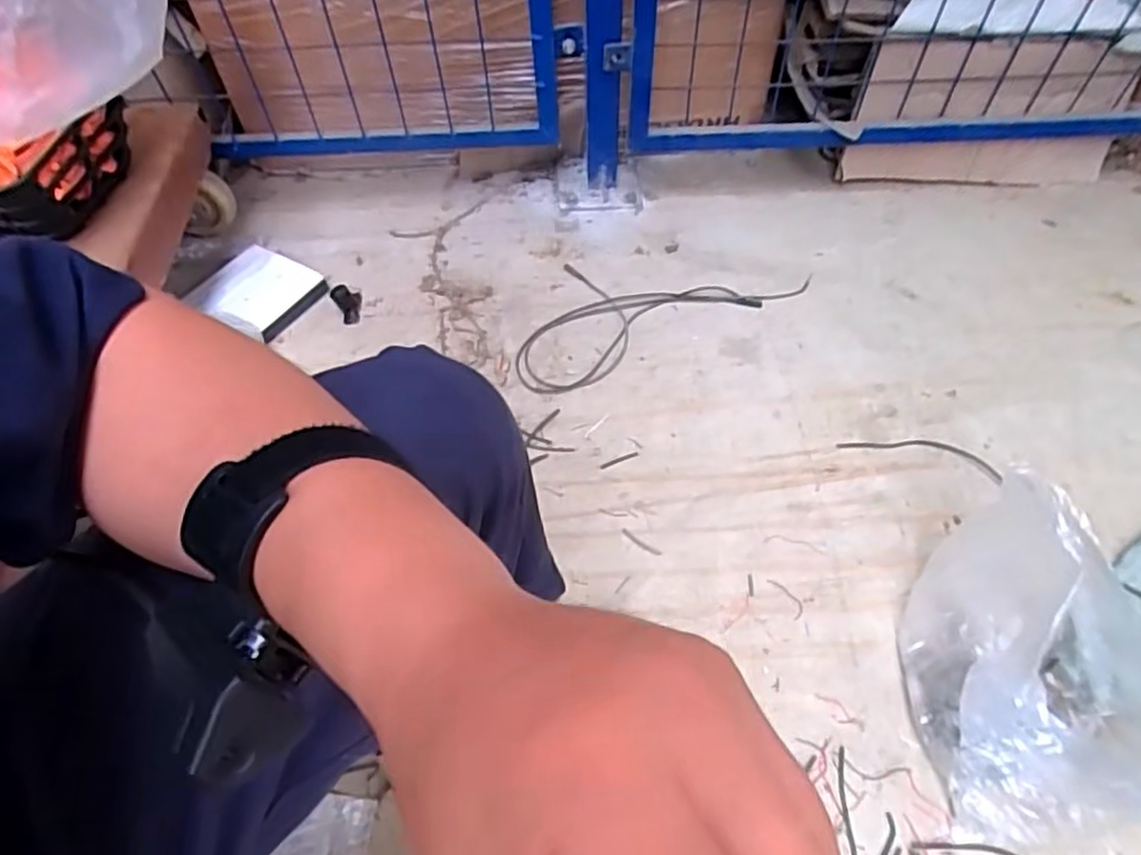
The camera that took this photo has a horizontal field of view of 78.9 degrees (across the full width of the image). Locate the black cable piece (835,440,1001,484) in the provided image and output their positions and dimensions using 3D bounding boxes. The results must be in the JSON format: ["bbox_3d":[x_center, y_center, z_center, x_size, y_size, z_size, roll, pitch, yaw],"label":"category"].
[{"bbox_3d":[0.436,0.030,0.869,0.194,0.004,0.040,13,58,11],"label":"black cable piece"}]

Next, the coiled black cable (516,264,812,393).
[{"bbox_3d":[0.106,-0.193,1.033,0.436,0.018,0.215,-22,58,-12],"label":"coiled black cable"}]

